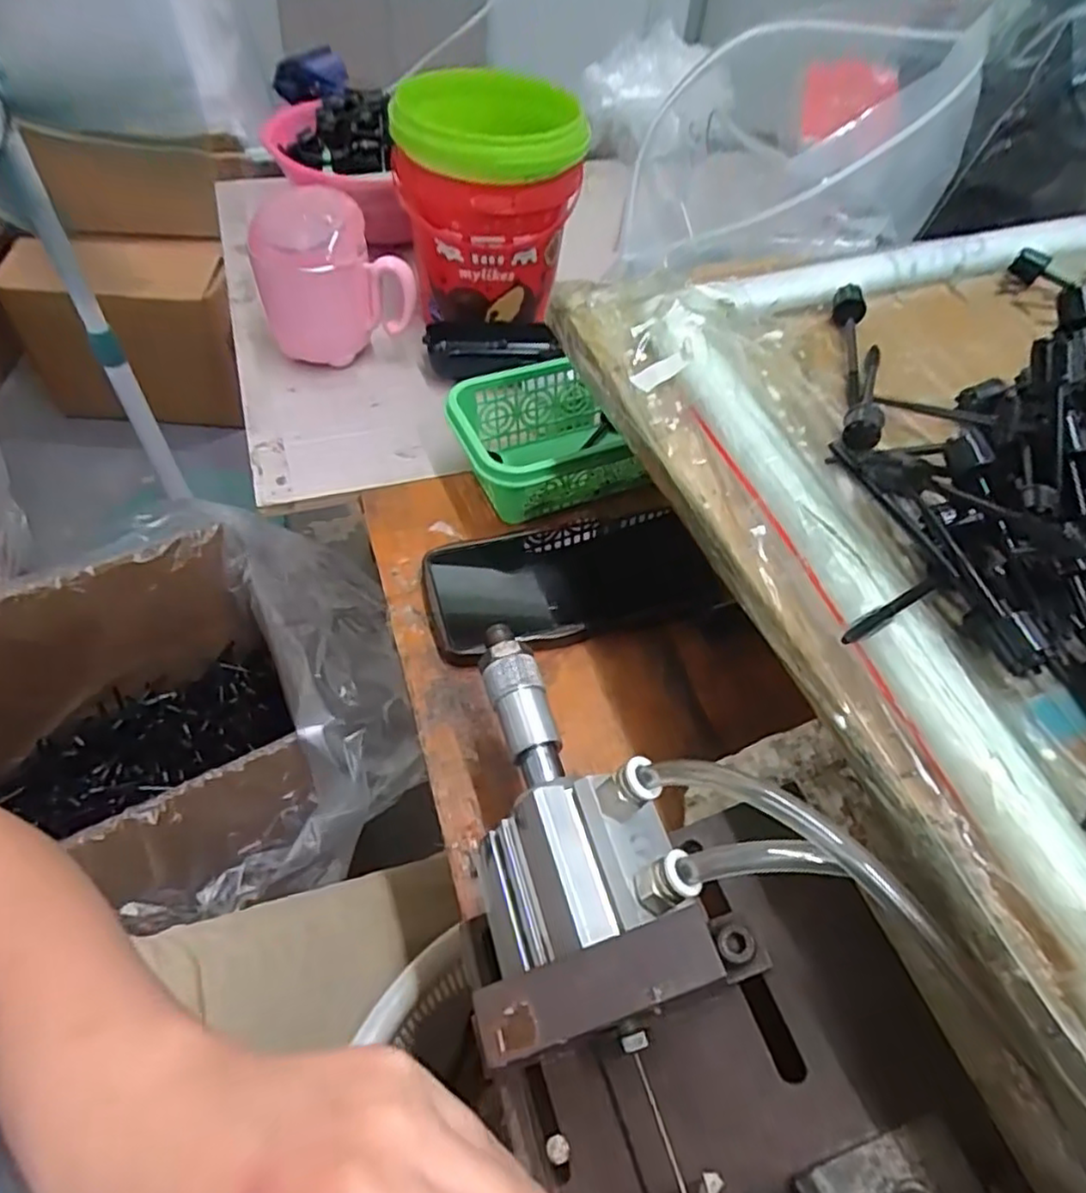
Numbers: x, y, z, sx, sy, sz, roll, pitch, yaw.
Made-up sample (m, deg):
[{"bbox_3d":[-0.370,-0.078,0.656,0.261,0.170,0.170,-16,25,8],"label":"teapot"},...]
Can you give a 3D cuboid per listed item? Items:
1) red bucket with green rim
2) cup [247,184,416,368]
[{"bbox_3d":[-0.042,-0.284,0.512,0.122,0.154,0.122,-6,53,-8],"label":"red bucket with green rim"},{"bbox_3d":[-0.155,-0.229,0.499,0.098,0.104,0.078,-26,58,-21],"label":"cup"}]

